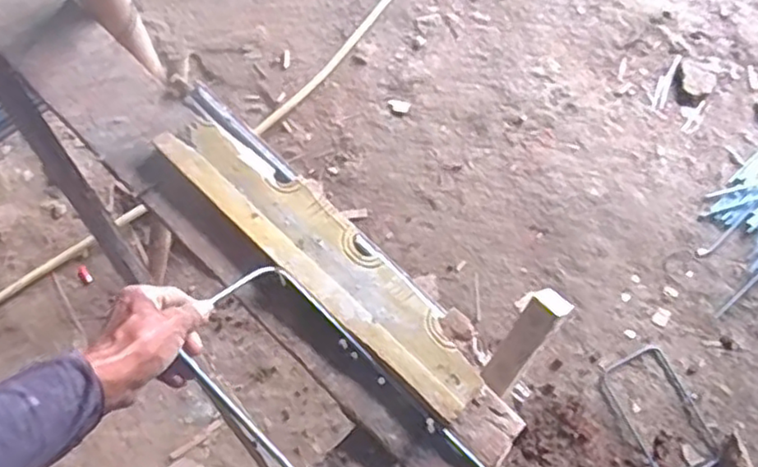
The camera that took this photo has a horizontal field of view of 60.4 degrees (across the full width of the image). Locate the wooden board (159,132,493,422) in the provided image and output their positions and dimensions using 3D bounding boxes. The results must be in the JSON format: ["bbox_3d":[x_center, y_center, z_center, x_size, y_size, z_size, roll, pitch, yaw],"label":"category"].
[{"bbox_3d":[-0.061,0.017,0.691,0.424,0.022,0.089,42,77,13],"label":"wooden board"}]

